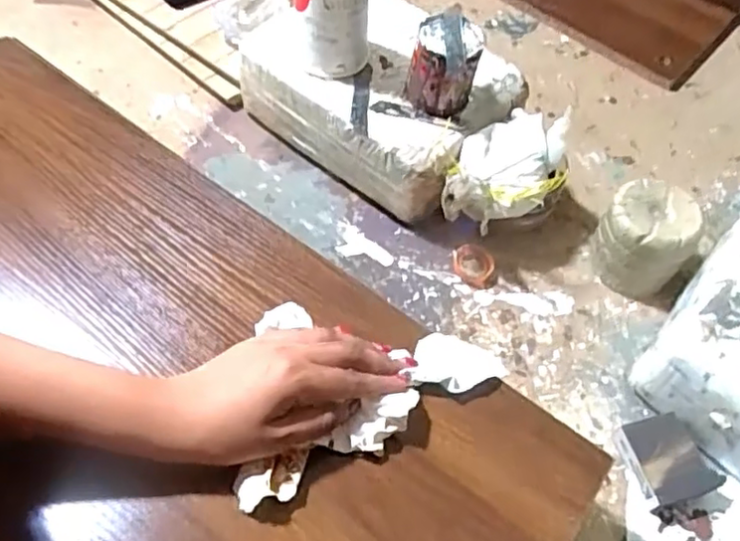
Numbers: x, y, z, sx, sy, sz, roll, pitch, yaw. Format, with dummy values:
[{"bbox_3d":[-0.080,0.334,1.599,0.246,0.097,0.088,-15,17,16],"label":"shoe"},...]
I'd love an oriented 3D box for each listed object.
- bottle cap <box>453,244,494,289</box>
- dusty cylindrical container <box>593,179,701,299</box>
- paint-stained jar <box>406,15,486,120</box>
[{"bbox_3d":[0.104,-0.006,0.669,0.042,0.012,0.045,3,54,-4],"label":"bottle cap"},{"bbox_3d":[0.271,-0.032,0.654,0.090,0.082,0.082,33,58,18],"label":"dusty cylindrical container"},{"bbox_3d":[0.070,-0.196,0.638,0.067,0.078,0.067,12,54,3],"label":"paint-stained jar"}]

